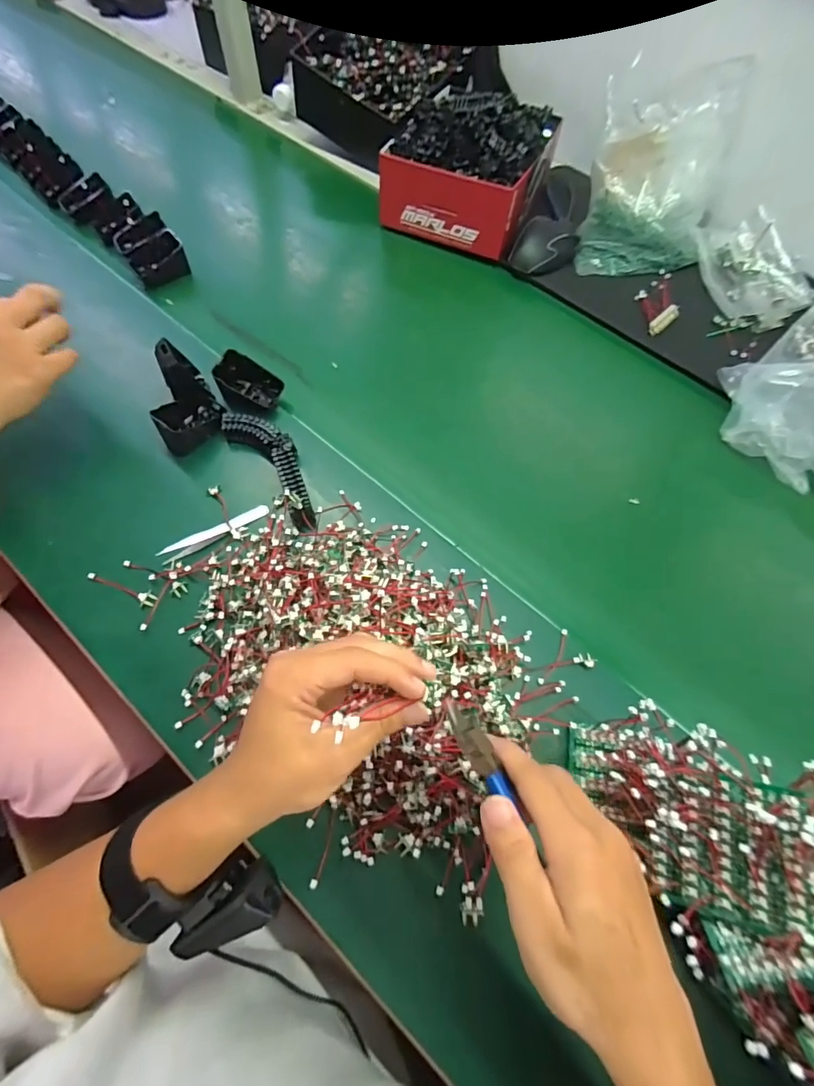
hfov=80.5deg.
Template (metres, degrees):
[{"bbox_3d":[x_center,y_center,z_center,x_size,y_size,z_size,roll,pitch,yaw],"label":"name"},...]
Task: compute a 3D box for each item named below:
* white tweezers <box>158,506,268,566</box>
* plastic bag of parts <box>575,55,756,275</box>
[{"bbox_3d":[-0.185,-0.010,0.463,0.106,0.007,0.016,-27,68,-15],"label":"white tweezers"},{"bbox_3d":[0.347,-0.512,0.667,0.182,0.148,0.256,14,64,4],"label":"plastic bag of parts"}]

